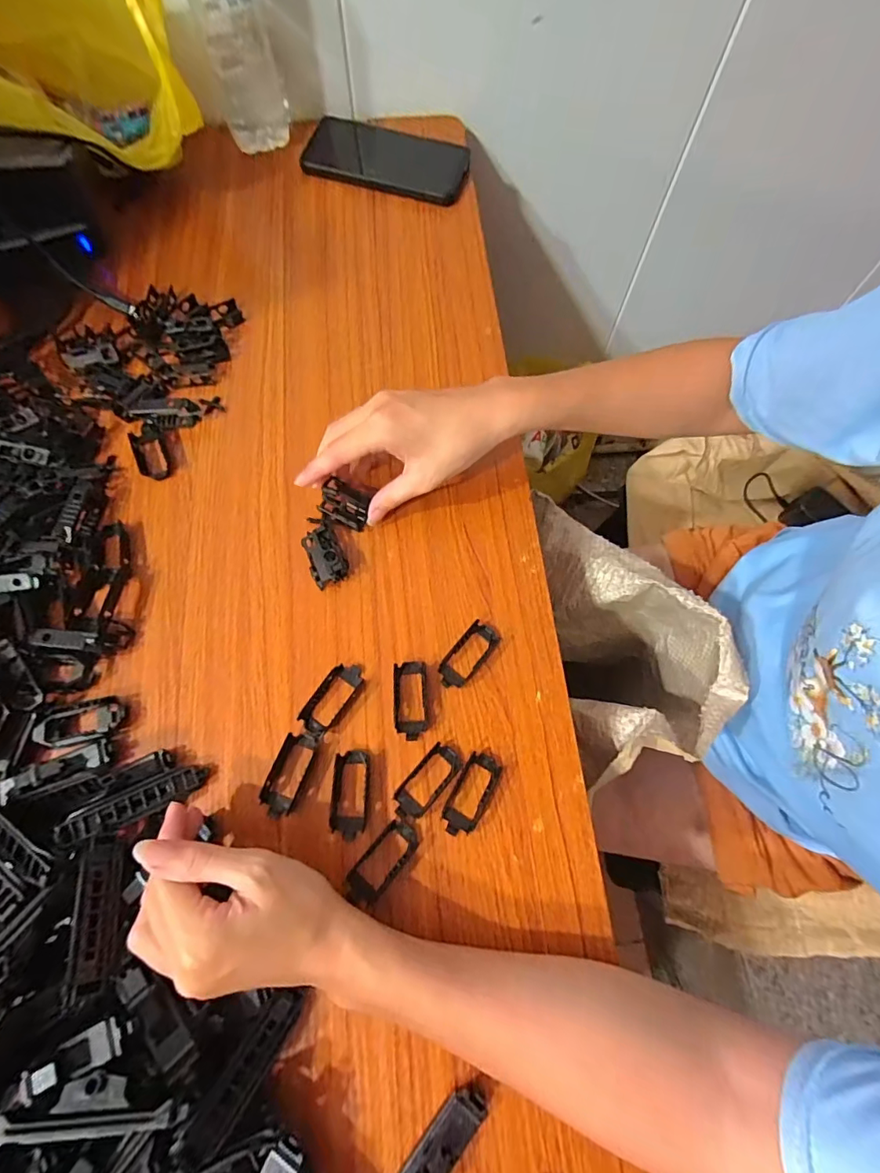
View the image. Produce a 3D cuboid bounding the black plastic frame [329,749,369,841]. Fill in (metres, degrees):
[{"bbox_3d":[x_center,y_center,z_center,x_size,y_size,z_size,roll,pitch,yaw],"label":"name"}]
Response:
[{"bbox_3d":[-0.057,0.131,0.303,0.023,0.005,0.051,1,70,-3],"label":"black plastic frame"}]

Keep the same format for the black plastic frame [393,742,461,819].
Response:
[{"bbox_3d":[-0.008,0.125,0.304,0.022,0.009,0.050,40,73,11],"label":"black plastic frame"}]

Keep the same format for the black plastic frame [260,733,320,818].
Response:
[{"bbox_3d":[-0.097,0.119,0.306,0.023,0.004,0.051,18,70,4],"label":"black plastic frame"}]

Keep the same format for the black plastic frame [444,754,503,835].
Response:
[{"bbox_3d":[0.020,0.132,0.304,0.023,0.006,0.050,27,71,7],"label":"black plastic frame"}]

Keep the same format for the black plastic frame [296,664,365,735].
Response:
[{"bbox_3d":[-0.072,0.075,0.323,0.023,0.005,0.051,33,71,9],"label":"black plastic frame"}]

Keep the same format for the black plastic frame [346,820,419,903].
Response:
[{"bbox_3d":[-0.035,0.167,0.289,0.022,0.005,0.049,41,73,12],"label":"black plastic frame"}]

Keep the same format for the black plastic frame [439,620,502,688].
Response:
[{"bbox_3d":[0.020,0.048,0.333,0.022,0.007,0.051,37,72,11],"label":"black plastic frame"}]

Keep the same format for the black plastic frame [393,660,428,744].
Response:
[{"bbox_3d":[-0.020,0.076,0.323,0.022,0.004,0.052,-2,70,-4],"label":"black plastic frame"}]

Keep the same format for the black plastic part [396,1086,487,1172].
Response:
[{"bbox_3d":[-0.008,0.296,0.239,0.018,0.018,0.083,40,73,11],"label":"black plastic part"}]

